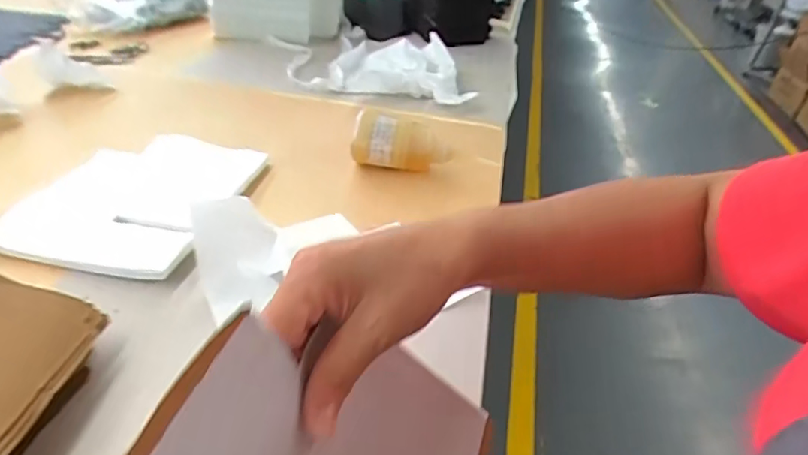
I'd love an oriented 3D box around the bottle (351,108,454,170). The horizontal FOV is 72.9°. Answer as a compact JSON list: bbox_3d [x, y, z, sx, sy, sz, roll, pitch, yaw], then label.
[{"bbox_3d":[-0.003,-0.113,0.673,0.122,0.071,0.048,2,34,-8],"label":"bottle"}]

